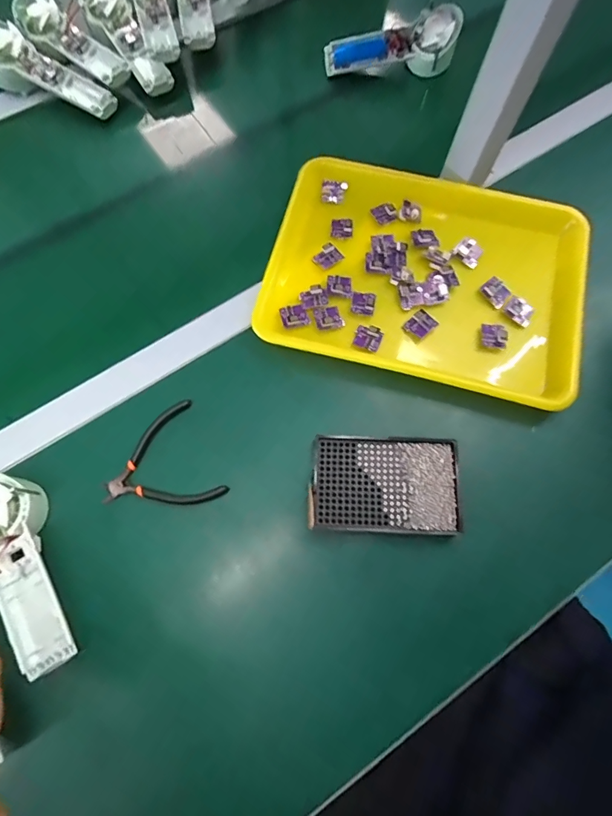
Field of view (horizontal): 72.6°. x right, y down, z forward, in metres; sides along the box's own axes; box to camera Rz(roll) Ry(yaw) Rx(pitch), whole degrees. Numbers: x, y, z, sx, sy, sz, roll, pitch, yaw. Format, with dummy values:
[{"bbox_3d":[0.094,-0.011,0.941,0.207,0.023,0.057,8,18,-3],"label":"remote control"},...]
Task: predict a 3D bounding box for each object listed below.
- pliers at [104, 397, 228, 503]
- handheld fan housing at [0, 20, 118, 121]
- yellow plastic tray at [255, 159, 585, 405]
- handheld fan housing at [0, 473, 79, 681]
[{"bbox_3d":[-0.146,0.058,0.412,0.106,0.012,0.103,-24,75,-7],"label":"pliers"},{"bbox_3d":[-0.339,-0.433,0.547,0.176,0.041,0.058,25,74,-9],"label":"handheld fan housing"},{"bbox_3d":[0.129,-0.150,0.471,0.337,0.053,0.254,14,74,4],"label":"yellow plastic tray"},{"bbox_3d":[-0.250,0.140,0.364,0.063,0.043,0.177,-31,76,-9],"label":"handheld fan housing"}]

